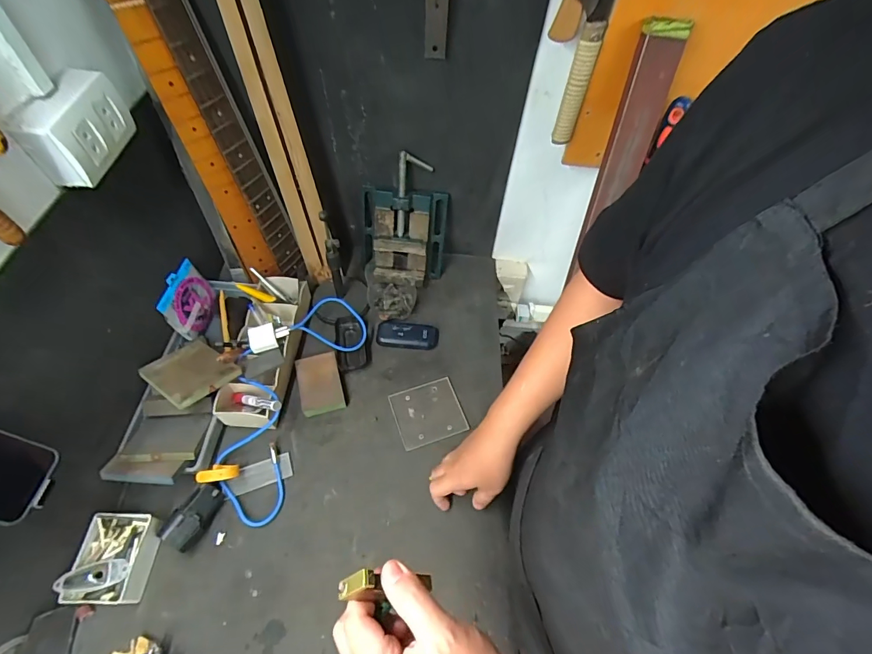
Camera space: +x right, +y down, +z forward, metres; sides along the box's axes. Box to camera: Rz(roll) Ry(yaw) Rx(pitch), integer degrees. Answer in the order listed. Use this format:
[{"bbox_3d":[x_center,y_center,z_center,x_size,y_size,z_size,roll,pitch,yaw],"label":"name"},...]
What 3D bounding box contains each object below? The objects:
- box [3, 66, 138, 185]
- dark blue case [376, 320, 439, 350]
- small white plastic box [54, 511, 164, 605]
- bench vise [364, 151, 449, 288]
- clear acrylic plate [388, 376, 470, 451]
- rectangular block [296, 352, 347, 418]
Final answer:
[{"bbox_3d":[-0.420,-0.237,0.493,0.049,0.079,0.125,4,56,-1],"label":"box"},{"bbox_3d":[-0.053,0.014,0.790,0.113,0.021,0.056,4,56,-1],"label":"dark blue case"},{"bbox_3d":[-0.422,0.304,0.550,0.087,0.046,0.107,3,56,-2],"label":"small white plastic box"},{"bbox_3d":[-0.062,-0.186,0.795,0.161,0.228,0.095,5,56,-1],"label":"bench vise"},{"bbox_3d":[-0.013,0.146,0.717,0.112,0.005,0.101,-16,58,-14],"label":"clear acrylic plate"},{"bbox_3d":[-0.199,0.096,0.720,0.070,0.028,0.100,-13,58,-12],"label":"rectangular block"}]

